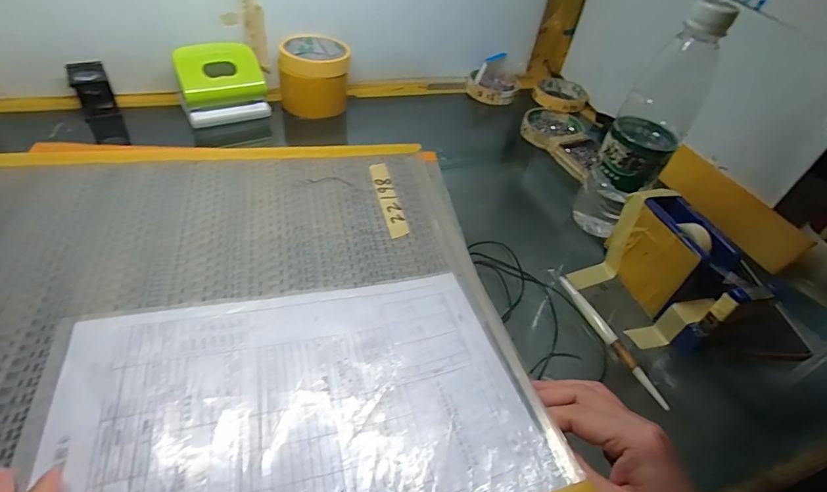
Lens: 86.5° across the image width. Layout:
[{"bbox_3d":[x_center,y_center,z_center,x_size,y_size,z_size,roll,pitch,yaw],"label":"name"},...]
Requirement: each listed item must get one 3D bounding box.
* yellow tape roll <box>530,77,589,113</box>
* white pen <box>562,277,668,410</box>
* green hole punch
[{"bbox_3d":[0.245,-0.252,0.734,0.087,0.026,0.105,21,46,12],"label":"yellow tape roll"},{"bbox_3d":[0.165,0.076,0.373,0.008,0.014,0.136,-11,47,-19],"label":"white pen"},{"bbox_3d":[-0.237,-0.205,0.551,0.097,0.073,0.053,-11,47,-19],"label":"green hole punch"}]

